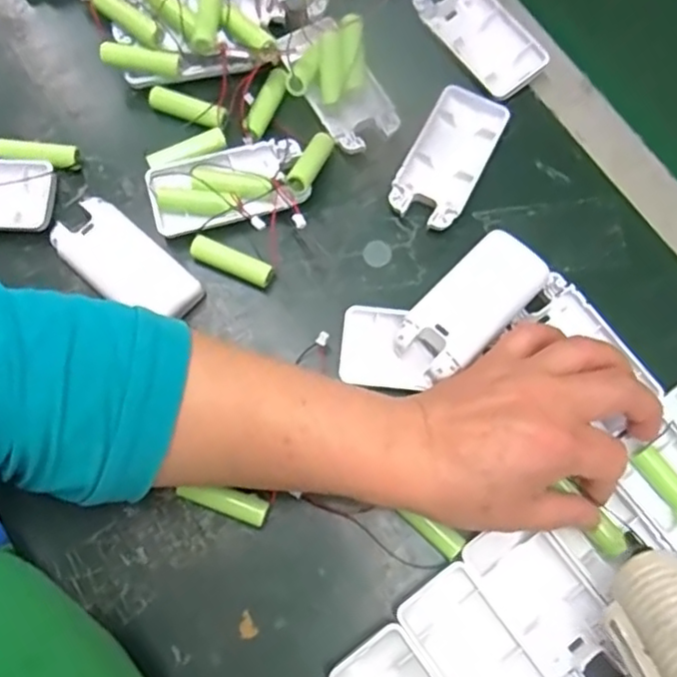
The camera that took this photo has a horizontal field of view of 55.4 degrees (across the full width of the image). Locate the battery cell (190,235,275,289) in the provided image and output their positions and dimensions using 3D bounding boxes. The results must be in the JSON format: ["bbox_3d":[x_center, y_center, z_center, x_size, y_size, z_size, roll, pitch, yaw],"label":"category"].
[{"bbox_3d":[-0.063,-0.045,0.382,0.049,0.014,0.013,22,76,6],"label":"battery cell"}]

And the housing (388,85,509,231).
[{"bbox_3d":[0.067,-0.112,0.397,0.043,0.014,0.093,27,77,7],"label":"housing"}]

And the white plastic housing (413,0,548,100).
[{"bbox_3d":[0.093,-0.200,0.423,0.049,0.013,0.091,-38,78,-10],"label":"white plastic housing"}]

